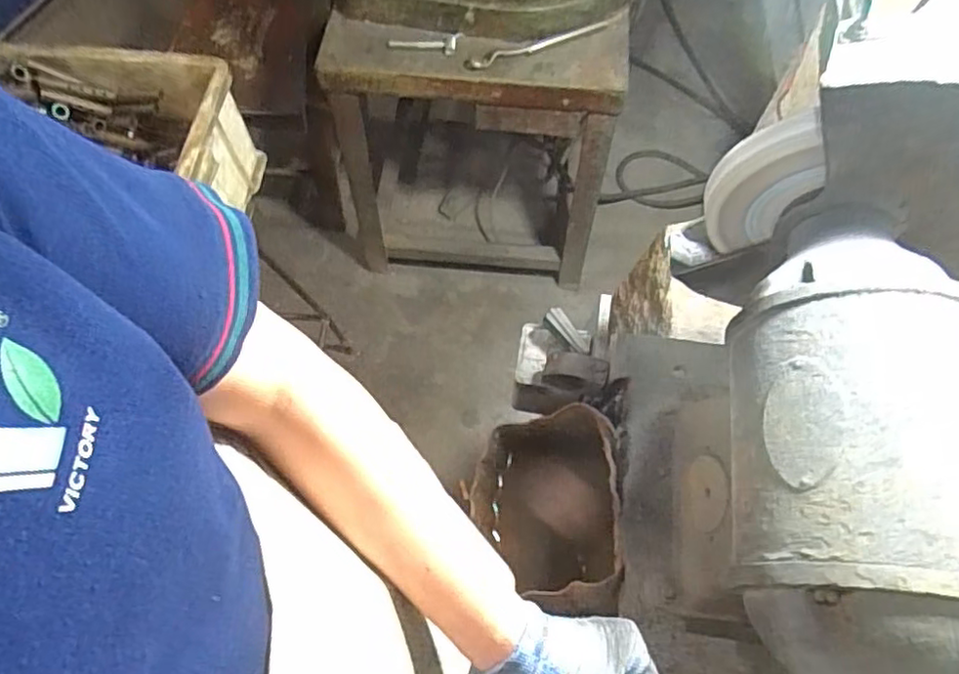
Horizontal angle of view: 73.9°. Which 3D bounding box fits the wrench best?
[{"bbox_3d":[0.115,-0.487,1.050,0.297,0.024,0.025,-24,67,-13],"label":"wrench"}]

